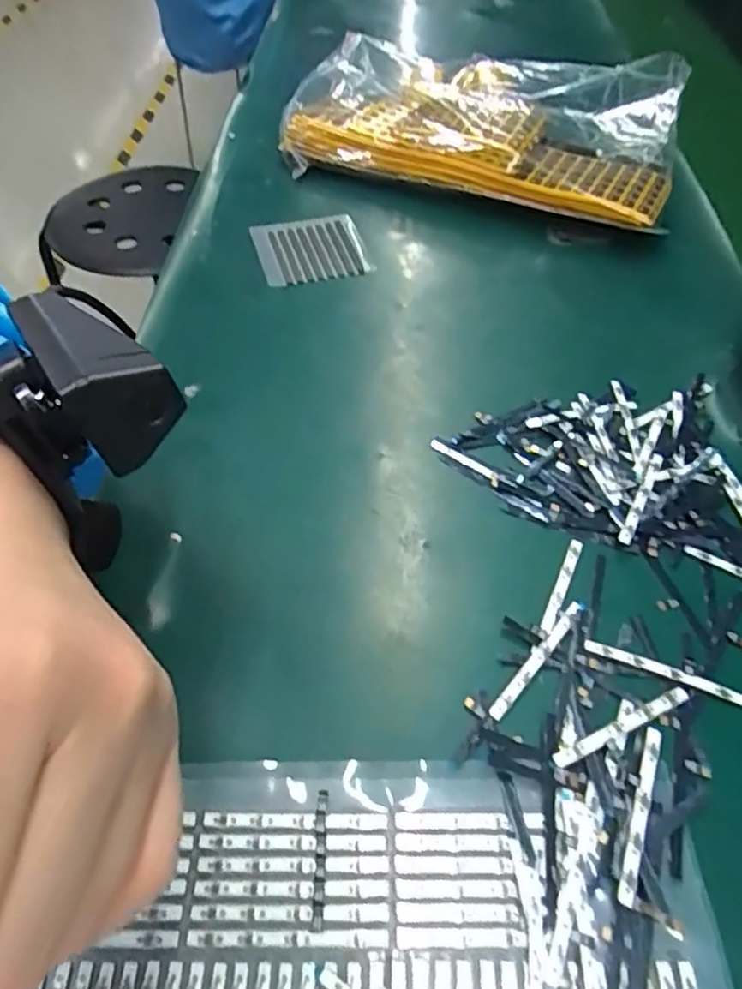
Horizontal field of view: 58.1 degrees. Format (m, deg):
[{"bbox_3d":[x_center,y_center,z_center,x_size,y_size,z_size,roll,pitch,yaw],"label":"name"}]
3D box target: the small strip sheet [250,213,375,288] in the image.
[{"bbox_3d":[-0.039,-0.159,0.435,0.068,0.009,0.069,-12,53,-8],"label":"small strip sheet"}]

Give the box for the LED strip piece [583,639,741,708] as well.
[{"bbox_3d":[0.111,0.066,0.251,0.061,0.004,0.005,17,54,14],"label":"LED strip piece"}]

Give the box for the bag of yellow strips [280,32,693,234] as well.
[{"bbox_3d":[0.081,-0.294,0.513,0.295,0.064,0.203,21,55,16],"label":"bag of yellow strips"}]

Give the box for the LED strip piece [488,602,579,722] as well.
[{"bbox_3d":[0.063,0.062,0.254,0.005,0.004,0.059,34,60,24],"label":"LED strip piece"}]

